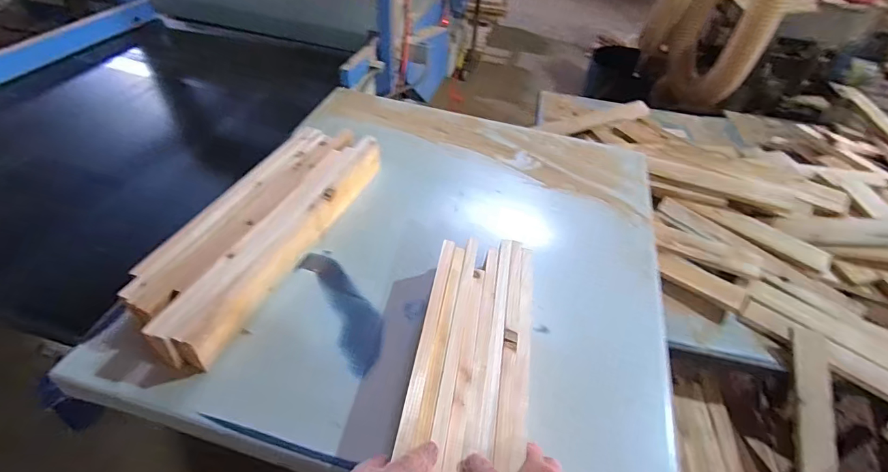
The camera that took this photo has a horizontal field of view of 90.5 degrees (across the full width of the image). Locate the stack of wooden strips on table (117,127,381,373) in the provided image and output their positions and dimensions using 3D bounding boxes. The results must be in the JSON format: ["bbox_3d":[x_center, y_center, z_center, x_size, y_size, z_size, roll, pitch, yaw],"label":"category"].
[{"bbox_3d":[-0.308,-0.033,0.771,0.173,0.066,0.529,16,47,12],"label":"stack of wooden strips on table"}]

